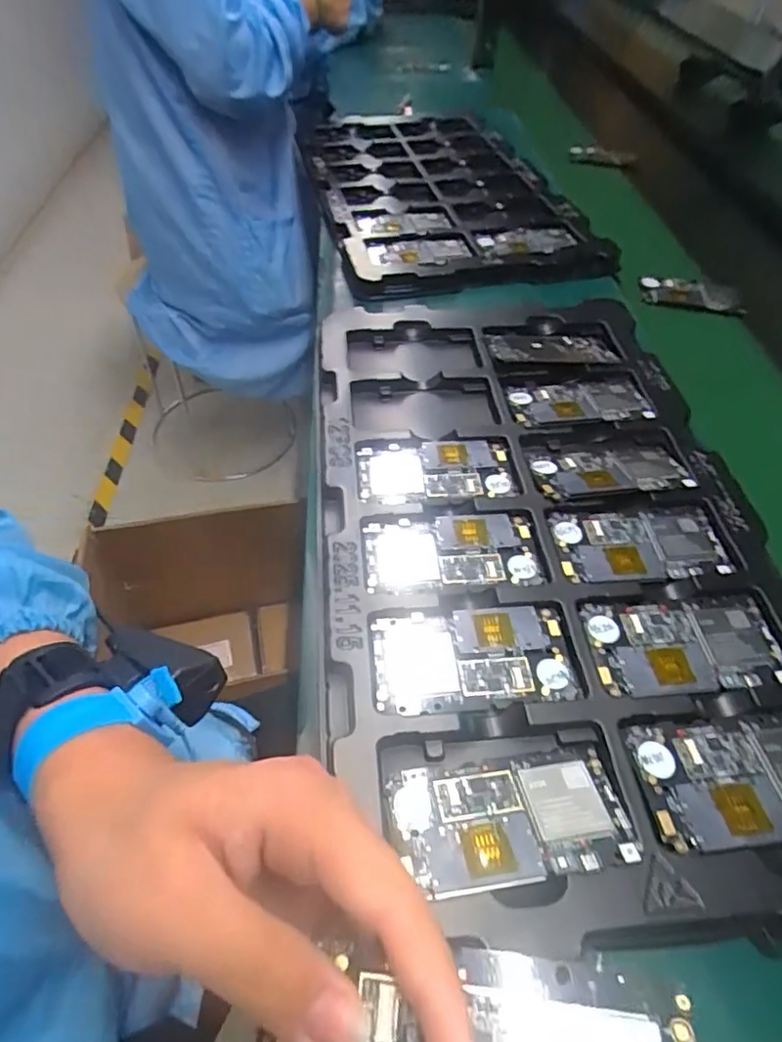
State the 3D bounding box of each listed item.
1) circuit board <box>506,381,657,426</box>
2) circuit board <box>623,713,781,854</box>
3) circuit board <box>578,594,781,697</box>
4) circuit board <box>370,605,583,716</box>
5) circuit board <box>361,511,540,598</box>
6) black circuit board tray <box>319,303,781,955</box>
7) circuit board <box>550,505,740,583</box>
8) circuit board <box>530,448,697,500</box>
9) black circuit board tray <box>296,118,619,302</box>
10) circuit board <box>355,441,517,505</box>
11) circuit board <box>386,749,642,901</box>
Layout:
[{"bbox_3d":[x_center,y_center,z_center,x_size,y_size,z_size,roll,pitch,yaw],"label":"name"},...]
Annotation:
[{"bbox_3d":[0.172,-0.109,0.534,0.122,0.008,0.055,-2,51,-3],"label":"circuit board"},{"bbox_3d":[0.202,0.144,0.326,0.124,0.007,0.066,-4,51,-5],"label":"circuit board"},{"bbox_3d":[0.194,0.082,0.384,0.123,0.005,0.066,-2,51,-4],"label":"circuit board"},{"bbox_3d":[0.053,0.086,0.372,0.127,0.004,0.065,-3,51,-4],"label":"circuit board"},{"bbox_3d":[0.044,0.022,0.426,0.126,0.006,0.067,-4,51,-5],"label":"circuit board"},{"bbox_3d":[0.116,-0.007,0.449,0.328,0.023,0.536,-3,51,-4],"label":"black circuit board tray"},{"bbox_3d":[0.187,0.018,0.437,0.124,0.005,0.064,-2,51,-3],"label":"circuit board"},{"bbox_3d":[0.180,-0.042,0.478,0.125,0.005,0.053,-5,51,-6],"label":"circuit board"},{"bbox_3d":[0.058,-0.496,0.857,0.329,0.043,0.571,-8,52,-10],"label":"black circuit board tray"},{"bbox_3d":[0.037,-0.041,0.479,0.127,0.008,0.065,-6,52,-7],"label":"circuit board"},{"bbox_3d":[0.063,0.157,0.308,0.123,0.006,0.064,-5,35,-8],"label":"circuit board"}]

